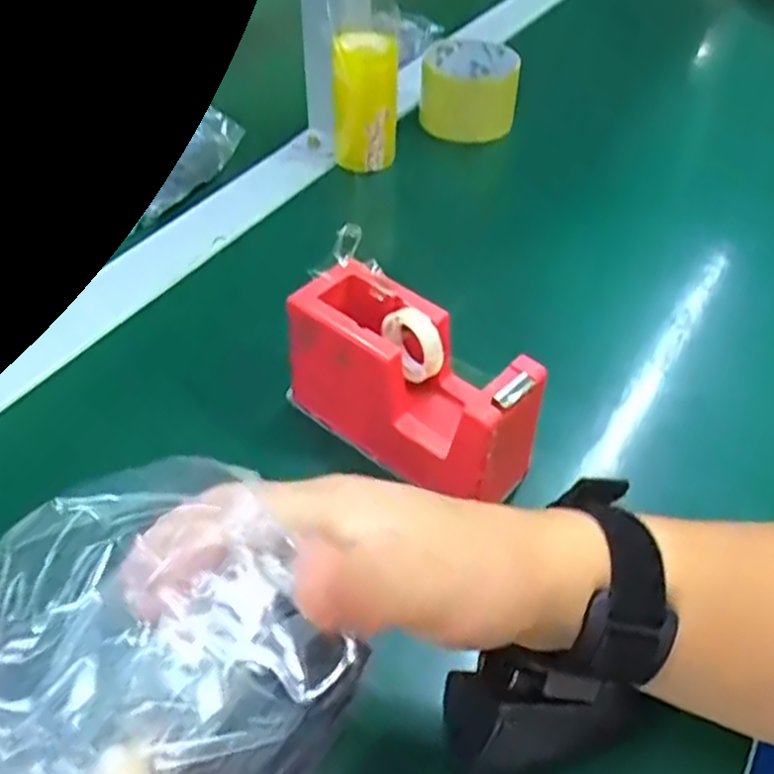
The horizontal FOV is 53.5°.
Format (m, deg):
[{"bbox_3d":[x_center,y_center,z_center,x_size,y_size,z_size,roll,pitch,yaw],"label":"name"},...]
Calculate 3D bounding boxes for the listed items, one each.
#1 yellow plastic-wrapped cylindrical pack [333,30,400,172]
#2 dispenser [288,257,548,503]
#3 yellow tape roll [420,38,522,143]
[{"bbox_3d":[-0.017,-0.220,0.597,0.049,0.095,0.049,-1,44,1],"label":"yellow plastic-wrapped cylindrical pack"},{"bbox_3d":[0.013,-0.003,0.386,0.128,0.071,0.049,29,52,29],"label":"dispenser"},{"bbox_3d":[0.073,-0.261,0.680,0.082,0.062,0.082,4,44,7],"label":"yellow tape roll"}]

